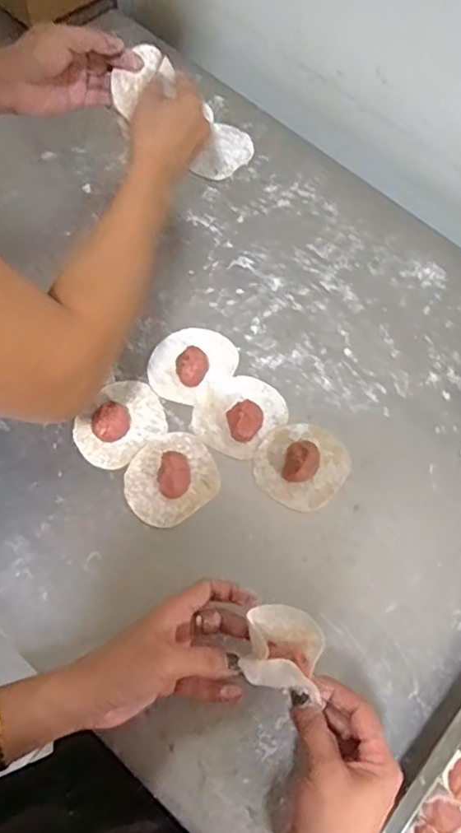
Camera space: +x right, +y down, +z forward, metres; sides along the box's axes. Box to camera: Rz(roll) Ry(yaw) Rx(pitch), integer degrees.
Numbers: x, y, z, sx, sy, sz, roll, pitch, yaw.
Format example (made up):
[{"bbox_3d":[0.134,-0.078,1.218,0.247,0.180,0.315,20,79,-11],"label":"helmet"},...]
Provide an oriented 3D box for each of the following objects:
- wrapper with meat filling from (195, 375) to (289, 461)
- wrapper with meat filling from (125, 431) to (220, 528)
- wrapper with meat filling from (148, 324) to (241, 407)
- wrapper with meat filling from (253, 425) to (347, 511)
[{"bbox_3d":[0.009,-0.006,0.570,0.073,0.021,0.085,42,70,13],"label":"wrapper with meat filling"},{"bbox_3d":[-0.055,0.053,0.543,0.085,0.019,0.076,-35,74,-17],"label":"wrapper with meat filling"},{"bbox_3d":[-0.039,-0.056,0.588,0.089,0.021,0.073,-39,75,-18],"label":"wrapper with meat filling"},{"bbox_3d":[0.067,0.040,0.549,0.077,0.023,0.082,2,67,-4],"label":"wrapper with meat filling"}]

